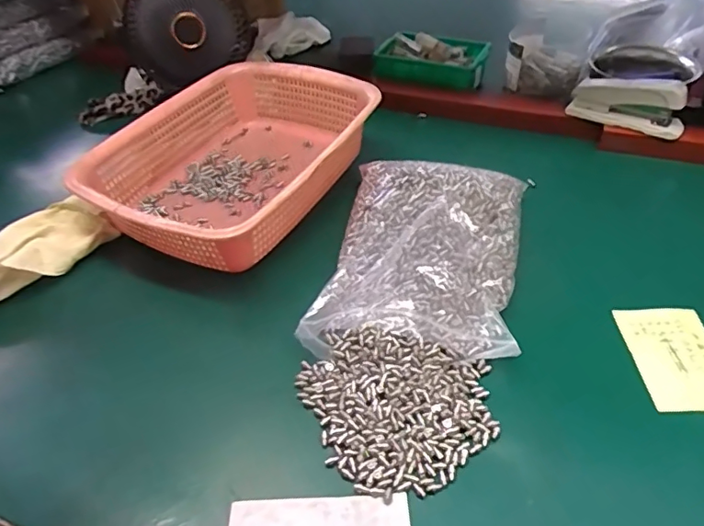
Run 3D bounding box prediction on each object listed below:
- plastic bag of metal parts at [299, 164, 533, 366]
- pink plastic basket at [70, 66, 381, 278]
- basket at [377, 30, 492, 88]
[{"bbox_3d":[0.063,-0.012,0.470,0.161,0.052,0.229,8,43,10],"label":"plastic bag of metal parts"},{"bbox_3d":[-0.120,-0.109,0.571,0.222,0.077,0.295,22,47,23],"label":"pink plastic basket"},{"bbox_3d":[0.112,-0.286,0.769,0.152,0.056,0.086,16,45,18],"label":"basket"}]

